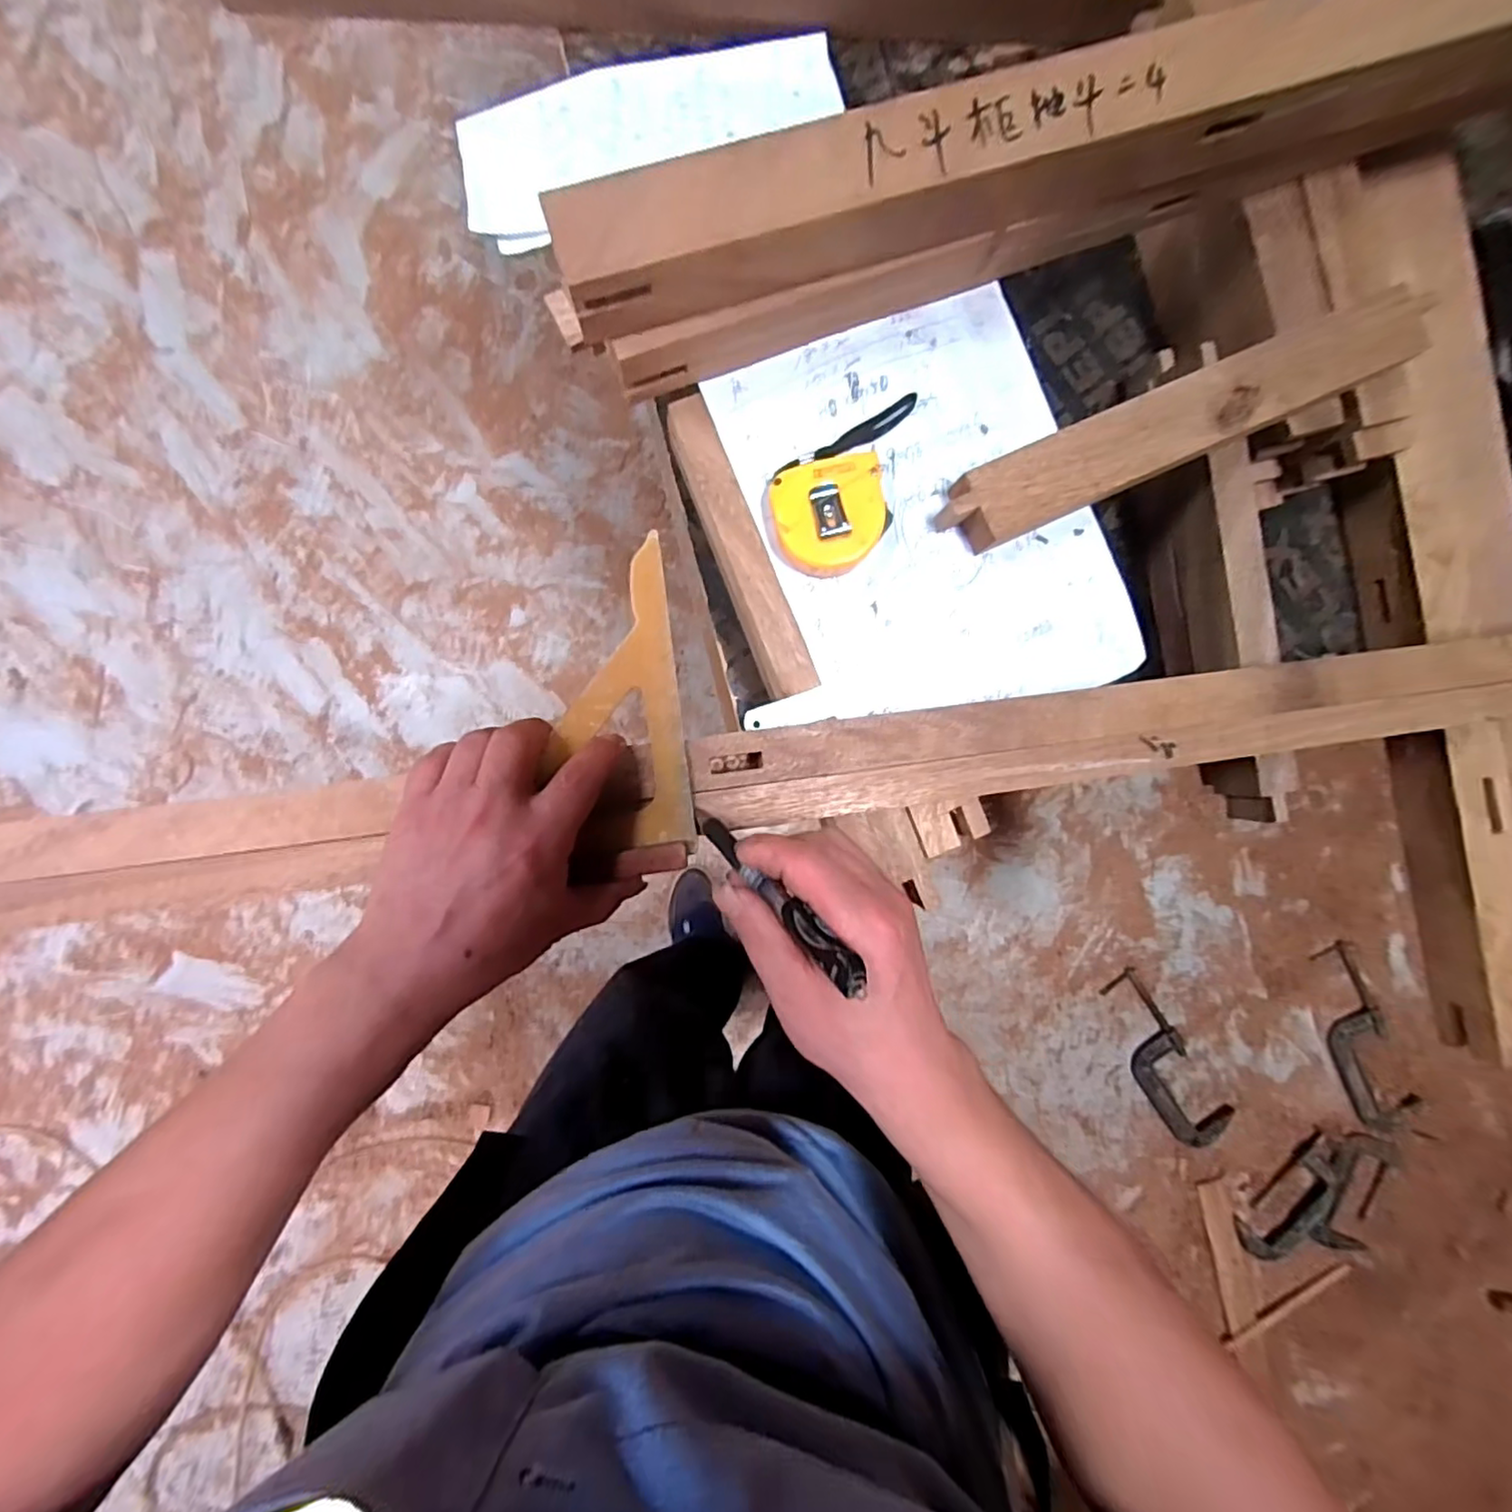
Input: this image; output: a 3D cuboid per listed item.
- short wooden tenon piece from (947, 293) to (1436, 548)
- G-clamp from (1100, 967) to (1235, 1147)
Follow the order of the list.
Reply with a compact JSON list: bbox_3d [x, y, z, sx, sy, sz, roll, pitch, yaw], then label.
[{"bbox_3d":[0.271,-0.213,0.406,0.329,0.035,0.048,-25,91,-3],"label":"short wooden tenon piece"},{"bbox_3d":[0.792,0.597,1.241,0.123,0.045,0.356,-34,92,-3],"label":"G-clamp"}]

